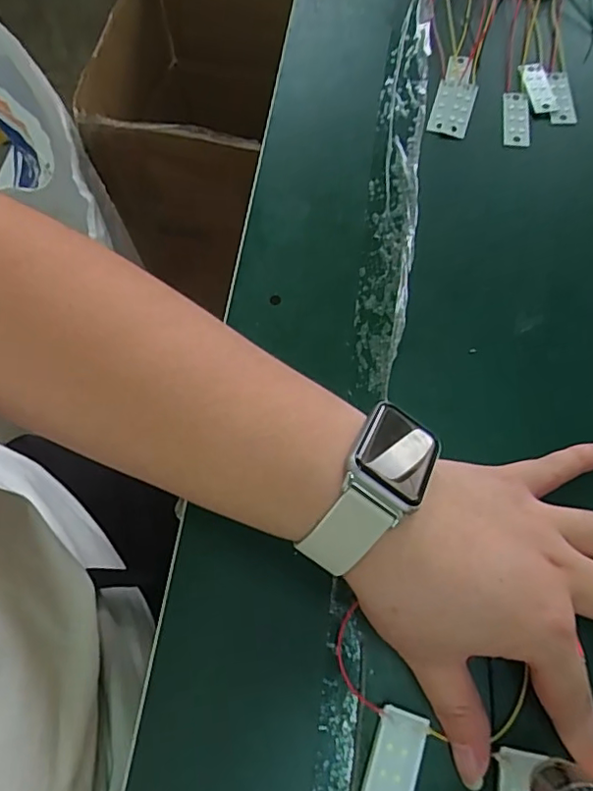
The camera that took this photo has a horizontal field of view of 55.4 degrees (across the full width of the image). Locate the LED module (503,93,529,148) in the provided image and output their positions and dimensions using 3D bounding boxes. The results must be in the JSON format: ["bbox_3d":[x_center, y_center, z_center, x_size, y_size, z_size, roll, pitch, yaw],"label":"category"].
[{"bbox_3d":[0.146,-0.183,0.374,0.018,0.004,0.045,5,69,5],"label":"LED module"}]

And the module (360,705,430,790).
[{"bbox_3d":[0.039,0.164,0.239,0.022,0.007,0.057,18,70,10],"label":"module"}]

